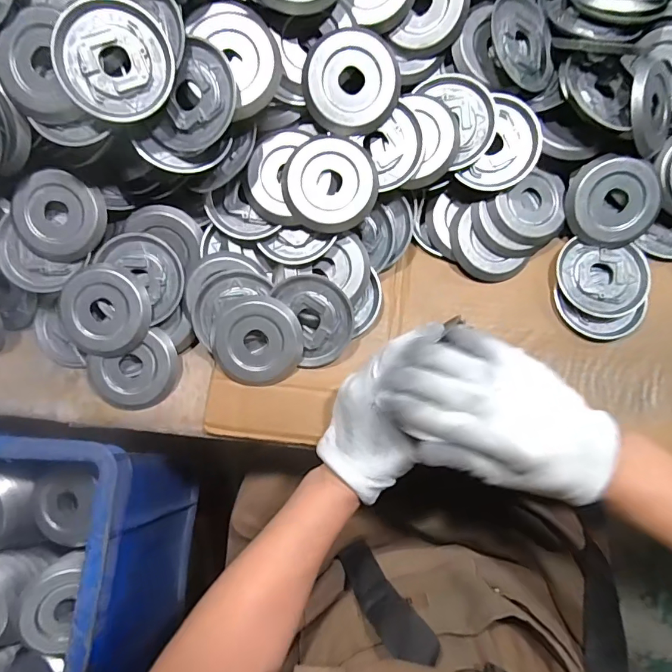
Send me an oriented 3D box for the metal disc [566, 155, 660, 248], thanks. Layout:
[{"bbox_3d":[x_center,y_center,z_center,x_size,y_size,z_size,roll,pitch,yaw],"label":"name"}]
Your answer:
[{"bbox_3d":[0.260,-0.125,0.417,0.077,0.016,0.081,1,105,5],"label":"metal disc"}]

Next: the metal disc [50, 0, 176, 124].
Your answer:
[{"bbox_3d":[-0.172,-0.214,0.345,0.086,0.006,0.085,-2,99,-11],"label":"metal disc"}]

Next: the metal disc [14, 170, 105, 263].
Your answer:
[{"bbox_3d":[-0.256,-0.110,0.407,0.080,0.010,0.077,0,100,-3],"label":"metal disc"}]

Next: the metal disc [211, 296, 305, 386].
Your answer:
[{"bbox_3d":[-0.073,0.005,0.410,0.082,0.008,0.079,0,94,3],"label":"metal disc"}]

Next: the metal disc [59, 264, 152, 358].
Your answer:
[{"bbox_3d":[-0.214,-0.023,0.413,0.080,0.017,0.082,0,89,-1],"label":"metal disc"}]

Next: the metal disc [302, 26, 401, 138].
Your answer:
[{"bbox_3d":[0.014,-0.221,0.386,0.081,0.009,0.084,-1,100,-4],"label":"metal disc"}]

